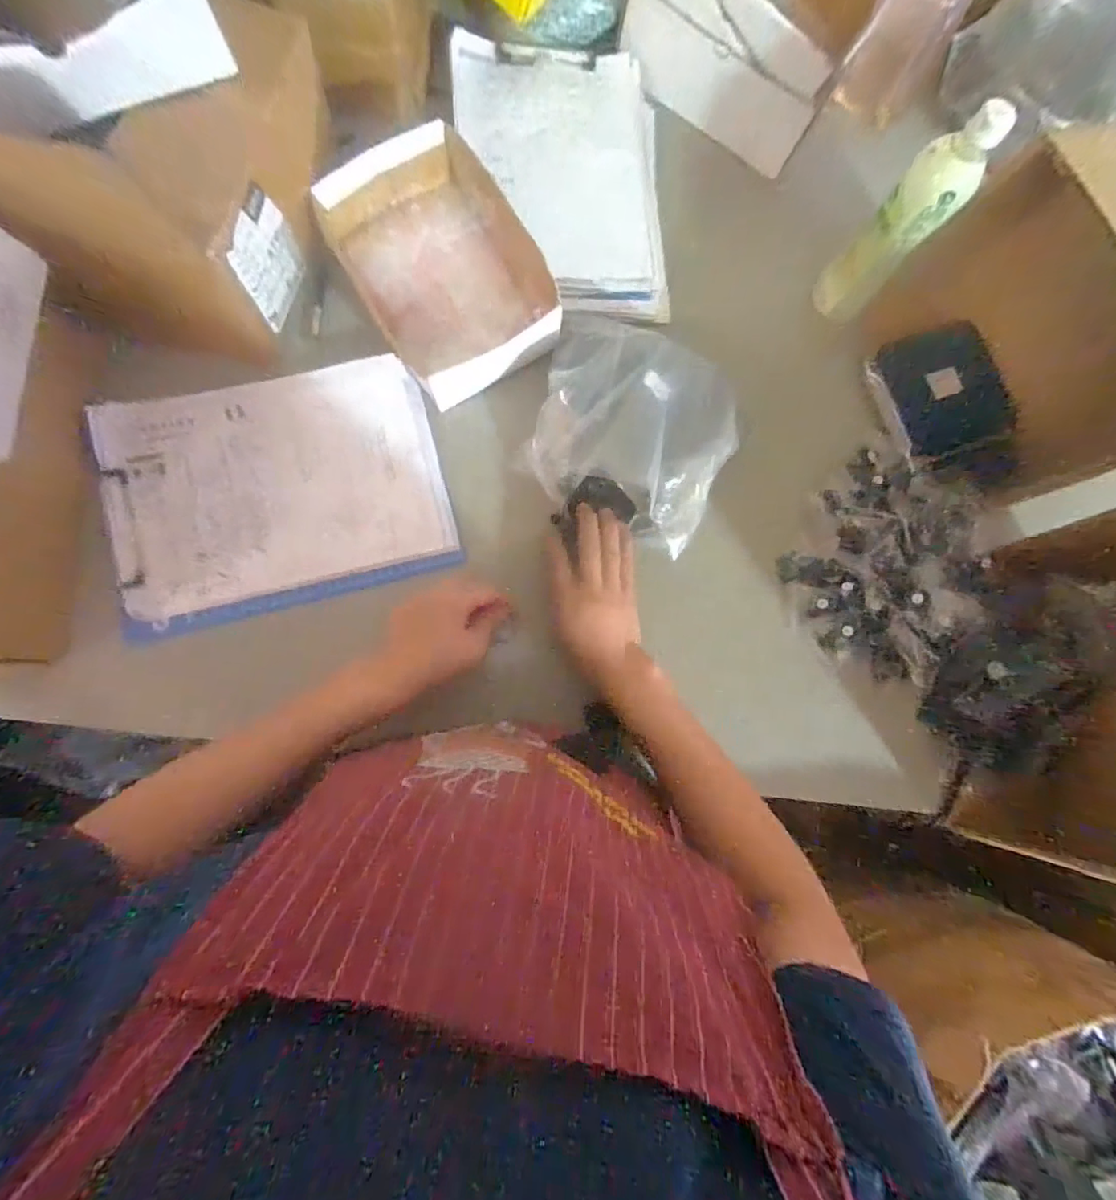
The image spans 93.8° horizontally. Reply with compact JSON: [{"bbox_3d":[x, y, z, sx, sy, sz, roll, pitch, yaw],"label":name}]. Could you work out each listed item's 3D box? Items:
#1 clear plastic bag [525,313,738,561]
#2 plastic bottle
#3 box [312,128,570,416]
[{"bbox_3d":[0.072,-0.173,0.526,0.191,0.065,0.200,20,78,-4],"label":"clear plastic bag"},{"bbox_3d":[0.349,-0.383,0.541,0.058,0.229,0.052,37,78,-1],"label":"plastic bottle"},{"bbox_3d":[-0.109,-0.339,0.528,0.179,0.052,0.246,-33,87,-12],"label":"box"}]

